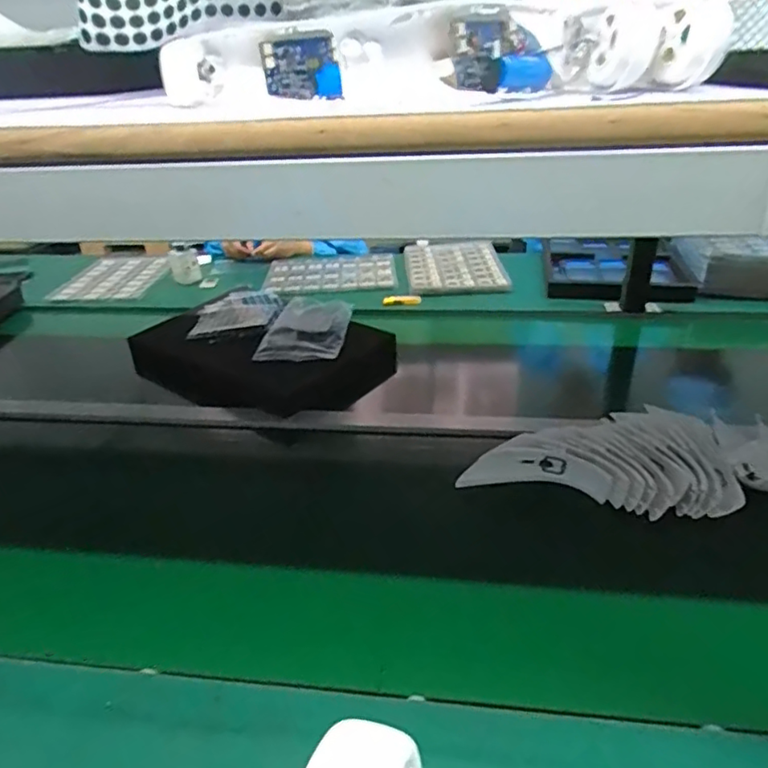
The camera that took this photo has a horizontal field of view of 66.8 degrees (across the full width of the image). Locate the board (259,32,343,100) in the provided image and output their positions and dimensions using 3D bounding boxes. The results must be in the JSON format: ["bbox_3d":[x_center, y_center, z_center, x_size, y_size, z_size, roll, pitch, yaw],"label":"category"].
[{"bbox_3d":[-0.055,-0.214,0.394,0.050,0.038,0.018,-2,30,-9],"label":"board"}]

